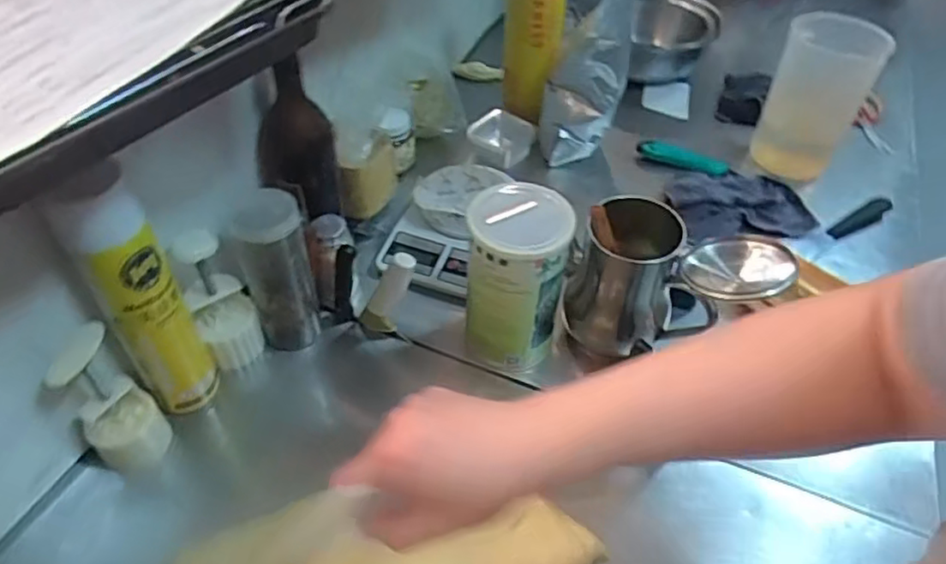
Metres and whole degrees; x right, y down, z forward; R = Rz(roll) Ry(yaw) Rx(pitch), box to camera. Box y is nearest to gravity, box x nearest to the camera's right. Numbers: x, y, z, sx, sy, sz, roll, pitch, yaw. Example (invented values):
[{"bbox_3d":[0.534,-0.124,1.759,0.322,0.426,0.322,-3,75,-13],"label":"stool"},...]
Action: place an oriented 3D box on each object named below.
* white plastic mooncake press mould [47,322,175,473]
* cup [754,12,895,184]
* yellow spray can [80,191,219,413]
[{"bbox_3d":[-0.350,0.108,0.606,0.065,0.158,0.077,-29,53,-27],"label":"white plastic mooncake press mould"},{"bbox_3d":[0.455,-0.233,0.856,0.117,0.232,0.113,1,46,-1],"label":"cup"},{"bbox_3d":[-0.306,0.024,0.599,0.066,0.273,0.070,1,46,-1],"label":"yellow spray can"}]

